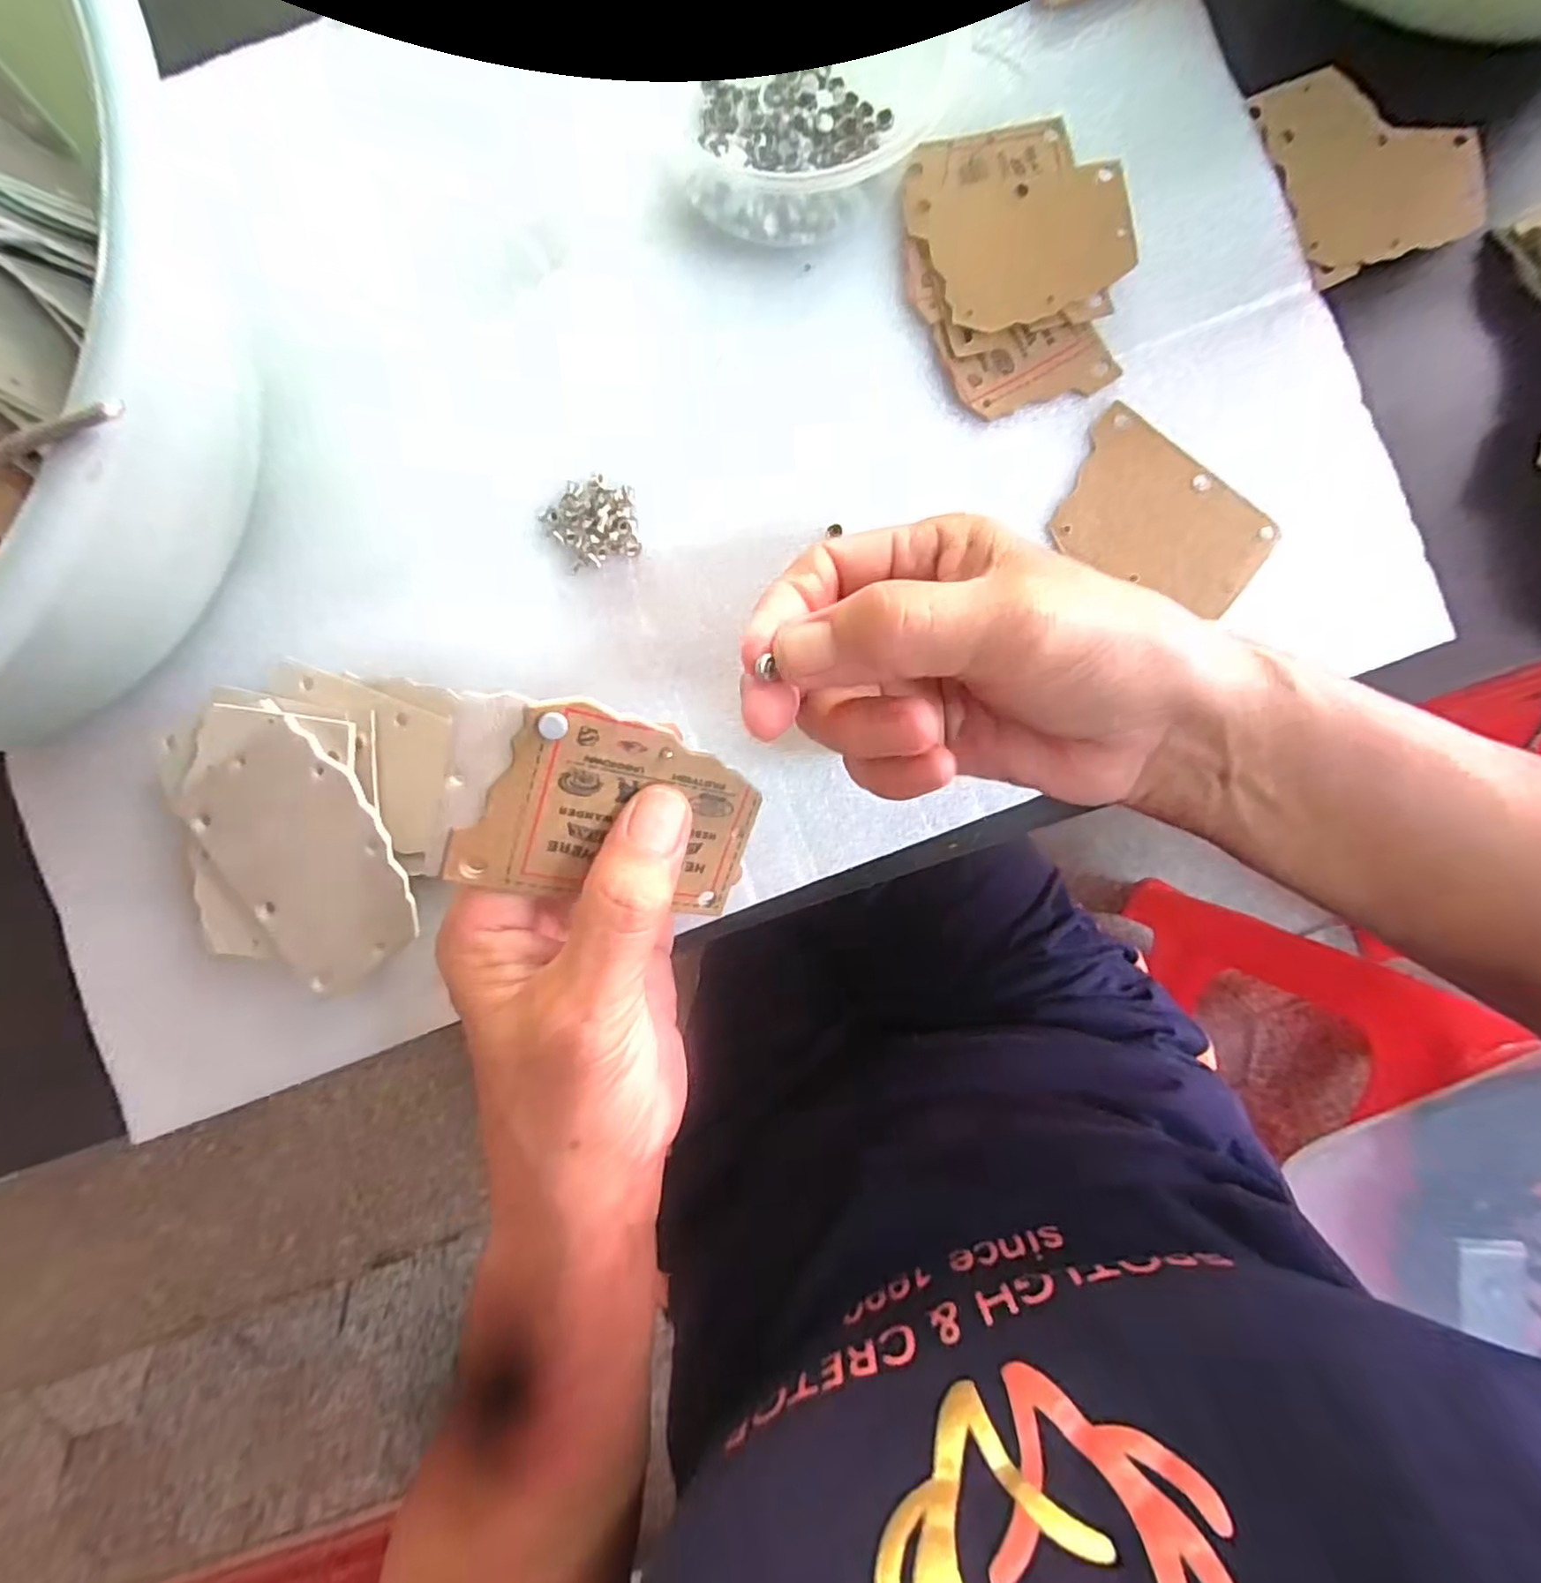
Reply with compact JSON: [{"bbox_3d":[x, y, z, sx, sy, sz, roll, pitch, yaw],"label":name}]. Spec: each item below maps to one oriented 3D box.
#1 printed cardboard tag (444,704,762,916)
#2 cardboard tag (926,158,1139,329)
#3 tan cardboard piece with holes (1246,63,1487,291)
[{"bbox_3d":[-0.041,0.007,0.184,0.076,0.004,0.052,13,108,-26],"label":"printed cardboard tag"},{"bbox_3d":[0.096,-0.200,0.247,0.072,0.004,0.055,-5,87,1],"label":"cardboard tag"},{"bbox_3d":[0.230,-0.241,0.258,0.076,0.004,0.079,-20,86,0],"label":"tan cardboard piece with holes"}]

